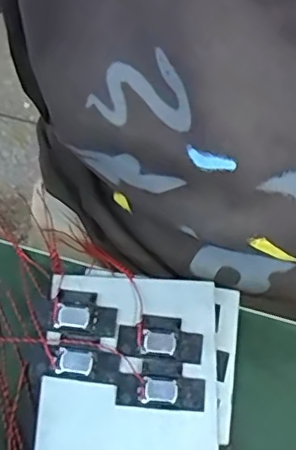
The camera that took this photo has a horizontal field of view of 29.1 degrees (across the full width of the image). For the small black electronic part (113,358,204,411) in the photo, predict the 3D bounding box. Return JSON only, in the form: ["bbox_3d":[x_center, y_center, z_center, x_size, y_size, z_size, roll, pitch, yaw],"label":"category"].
[{"bbox_3d":[0.006,0.072,0.260,0.039,0.005,0.021,4,63,0],"label":"small black electronic part"}]

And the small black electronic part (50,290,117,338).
[{"bbox_3d":[-0.030,0.042,0.271,0.031,0.004,0.018,9,63,2],"label":"small black electronic part"}]

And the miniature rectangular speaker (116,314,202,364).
[{"bbox_3d":[0.006,0.053,0.269,0.039,0.005,0.020,6,63,1],"label":"miniature rectangular speaker"}]

